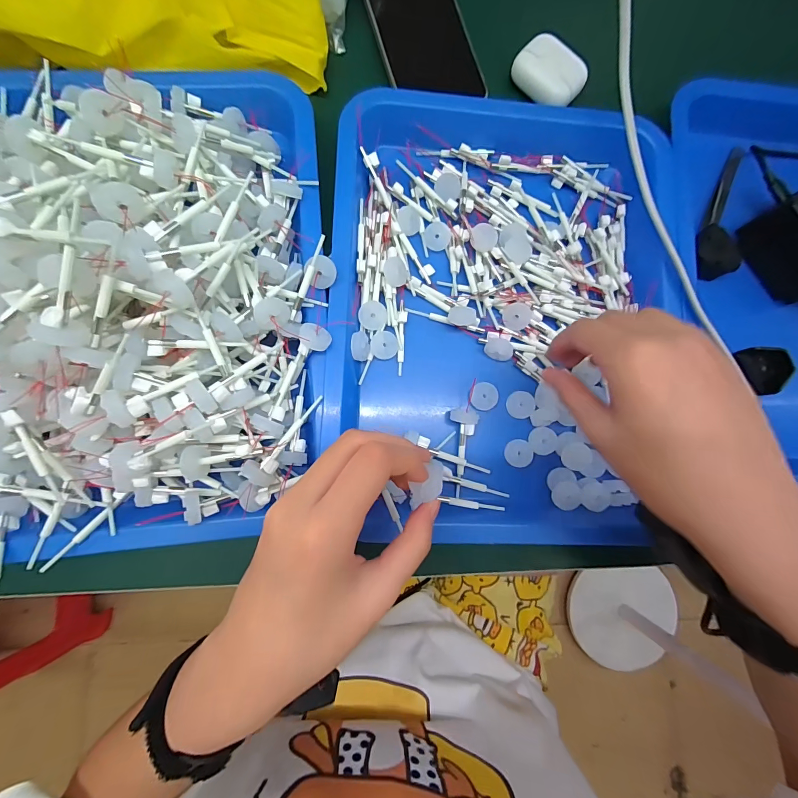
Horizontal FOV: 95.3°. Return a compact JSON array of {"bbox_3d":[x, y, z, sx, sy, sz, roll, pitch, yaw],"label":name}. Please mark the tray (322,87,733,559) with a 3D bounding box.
[{"bbox_3d":[0.079,-0.067,0.274,0.254,0.039,0.338,2,86,-4],"label":"tray"}]

